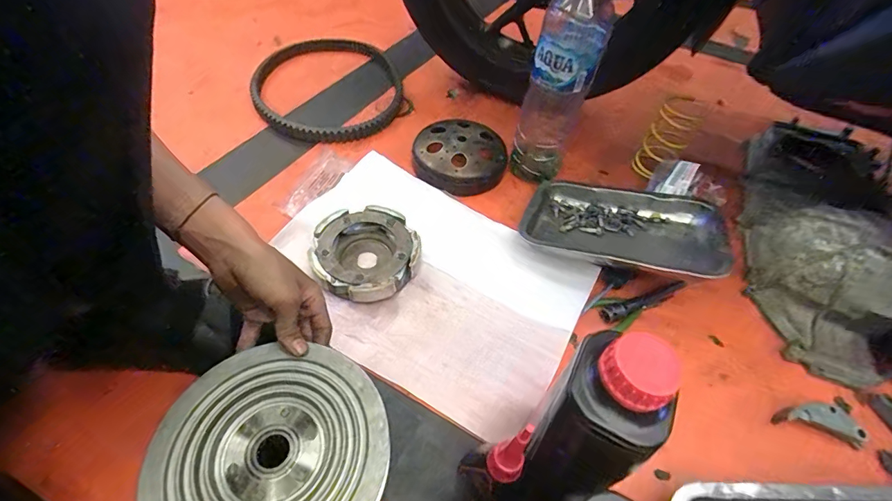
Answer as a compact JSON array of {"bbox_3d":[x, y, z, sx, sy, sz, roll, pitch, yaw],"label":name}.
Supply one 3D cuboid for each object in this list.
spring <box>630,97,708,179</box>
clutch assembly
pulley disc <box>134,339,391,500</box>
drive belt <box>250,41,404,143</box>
[{"bbox_3d":[0.379,-0.192,0.715,0.065,0.123,0.059,35,57,20],"label":"spring"},{"bbox_3d":[-0.107,0.001,0.556,0.132,0.044,0.135,3,51,-3],"label":"clutch assembly"},{"bbox_3d":[-0.138,0.162,0.335,0.177,0.019,0.172,32,56,19],"label":"pulley disc"},{"bbox_3d":[-0.213,-0.335,0.813,0.265,0.028,0.351,15,52,7],"label":"drive belt"}]

